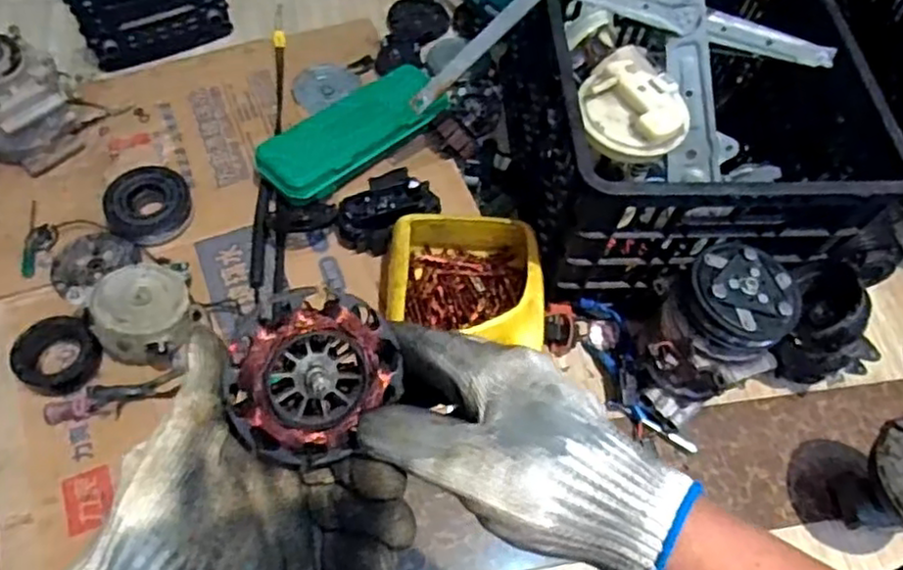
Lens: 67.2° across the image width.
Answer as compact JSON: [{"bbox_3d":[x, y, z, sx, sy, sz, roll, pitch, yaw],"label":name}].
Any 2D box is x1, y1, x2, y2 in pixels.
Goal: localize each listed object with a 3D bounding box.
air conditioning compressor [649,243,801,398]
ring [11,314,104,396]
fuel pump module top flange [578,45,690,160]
[{"bbox_3d":[0.288,0.047,0.748,0.120,0.155,0.120,8,60,3],"label":"air conditioning compressor"},{"bbox_3d":[-0.455,0.081,0.786,0.090,0.030,0.088,1,59,-1],"label":"ring"},{"bbox_3d":[0.193,-0.185,0.721,0.119,0.038,0.106,21,61,7],"label":"fuel pump module top flange"}]

